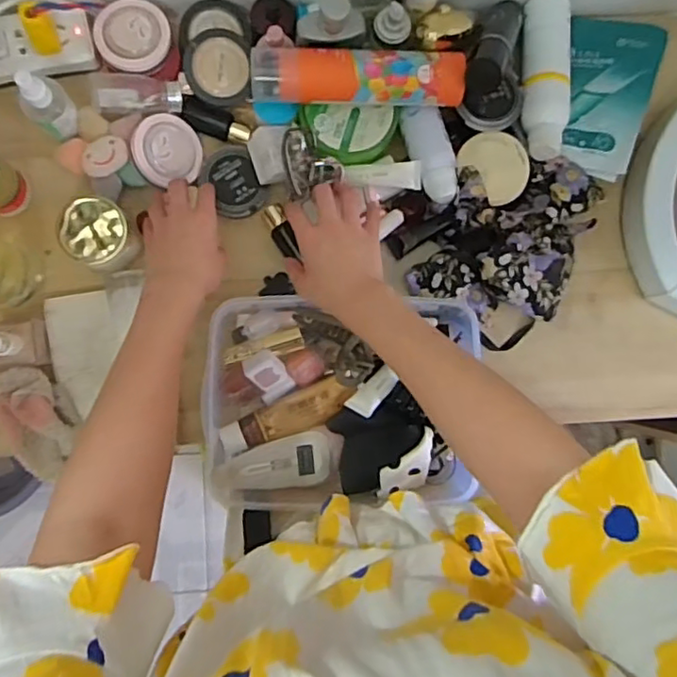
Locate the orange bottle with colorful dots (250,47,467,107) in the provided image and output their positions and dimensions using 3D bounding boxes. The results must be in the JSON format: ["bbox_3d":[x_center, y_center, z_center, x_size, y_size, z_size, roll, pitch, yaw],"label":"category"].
[{"bbox_3d":[0.017,-0.245,0.586,0.196,0.047,0.046,0,89,-4],"label":"orange bottle with colorful dots"}]

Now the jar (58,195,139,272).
[{"bbox_3d":[-0.232,-0.101,0.610,0.057,0.078,0.063,30,88,-3],"label":"jar"}]

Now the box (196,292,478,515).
[{"bbox_3d":[0.002,0.065,0.610,0.252,0.083,0.209,0,89,-4],"label":"box"}]

